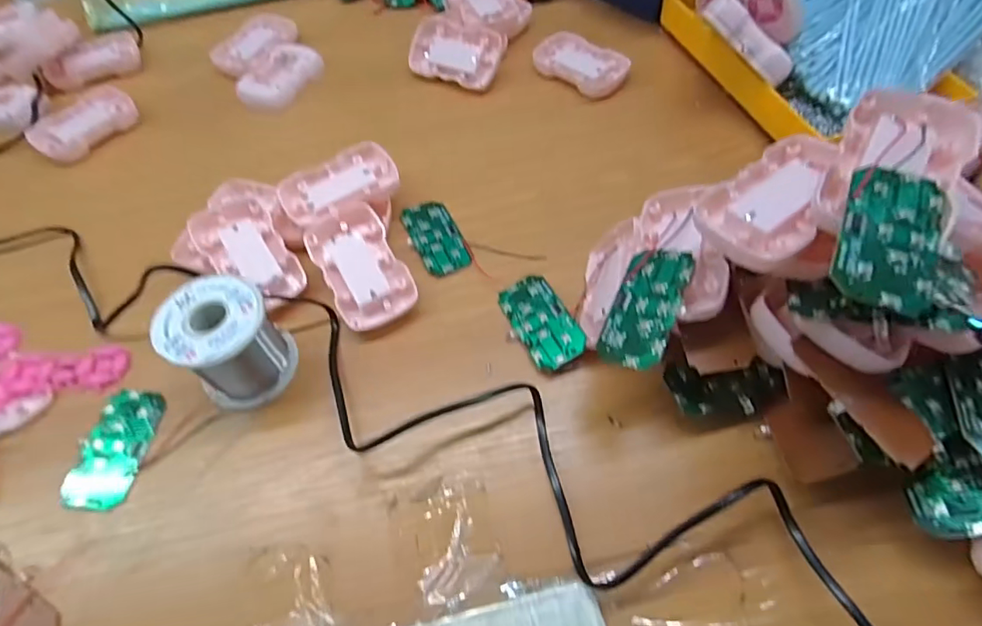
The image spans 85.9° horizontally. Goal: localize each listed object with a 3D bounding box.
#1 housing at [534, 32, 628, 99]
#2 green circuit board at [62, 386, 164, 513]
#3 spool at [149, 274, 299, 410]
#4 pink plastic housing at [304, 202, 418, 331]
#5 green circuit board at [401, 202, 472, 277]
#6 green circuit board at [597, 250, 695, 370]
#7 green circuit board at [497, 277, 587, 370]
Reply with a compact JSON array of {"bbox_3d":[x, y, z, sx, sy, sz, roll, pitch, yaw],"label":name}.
[{"bbox_3d":[0.086,-0.242,0.513,0.092,0.014,0.059,34,65,21],"label":"housing"},{"bbox_3d":[-0.233,0.083,0.327,0.037,0.008,0.074,4,58,5],"label":"green circuit board"},{"bbox_3d":[-0.163,0.019,0.330,0.057,0.063,0.060,-1,58,2],"label":"spool"},{"bbox_3d":[-0.094,-0.035,0.379,0.054,0.019,0.093,-28,77,-10],"label":"pink plastic housing"},{"bbox_3d":[-0.044,-0.060,0.410,0.037,0.004,0.072,-23,59,-12],"label":"green circuit board"},{"bbox_3d":[0.086,-0.003,0.292,0.038,0.004,0.072,14,70,38],"label":"green circuit board"},{"bbox_3d":[0.034,0.005,0.360,0.037,0.004,0.073,-31,55,0],"label":"green circuit board"}]

